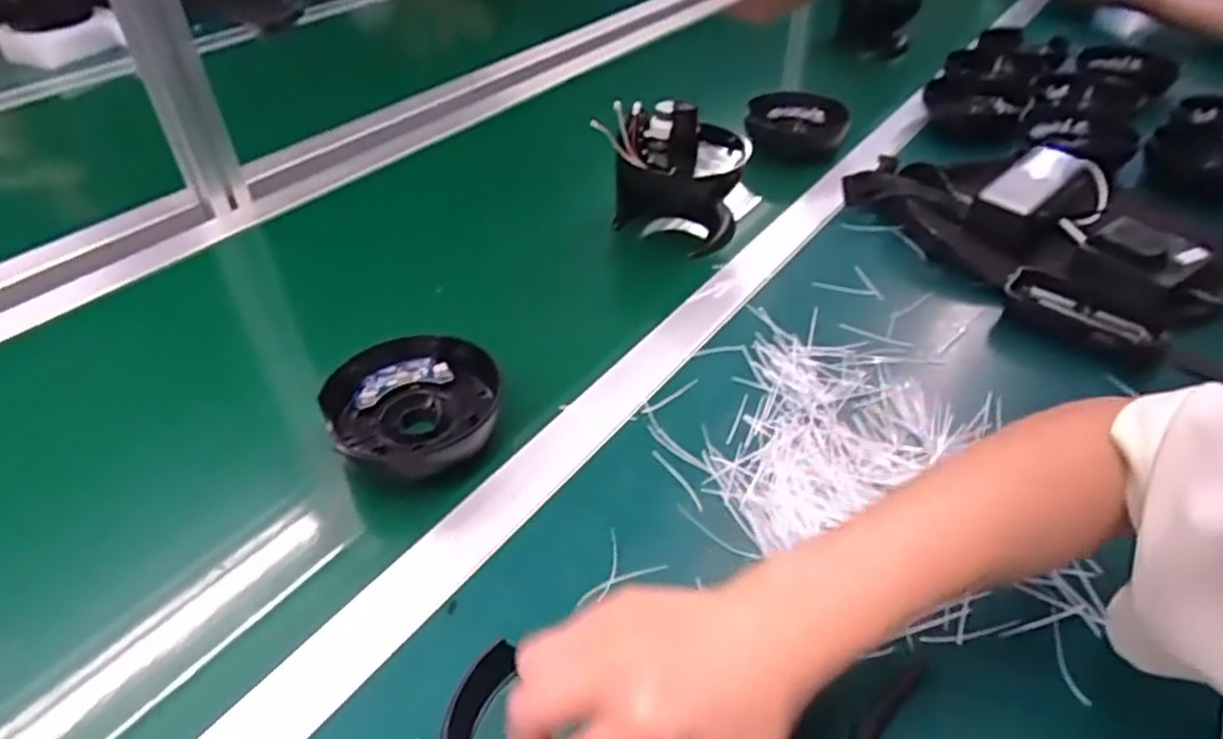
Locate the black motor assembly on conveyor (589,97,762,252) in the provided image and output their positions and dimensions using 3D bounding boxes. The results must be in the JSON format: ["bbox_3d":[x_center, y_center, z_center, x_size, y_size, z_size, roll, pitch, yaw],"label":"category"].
[{"bbox_3d":[0.061,-0.177,0.679,0.133,0.149,0.098,-7,42,-6],"label":"black motor assembly on conveyor"}]

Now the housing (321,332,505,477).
[{"bbox_3d":[-0.131,0.028,0.488,0.109,0.047,0.108,-1,42,1],"label":"housing"}]

